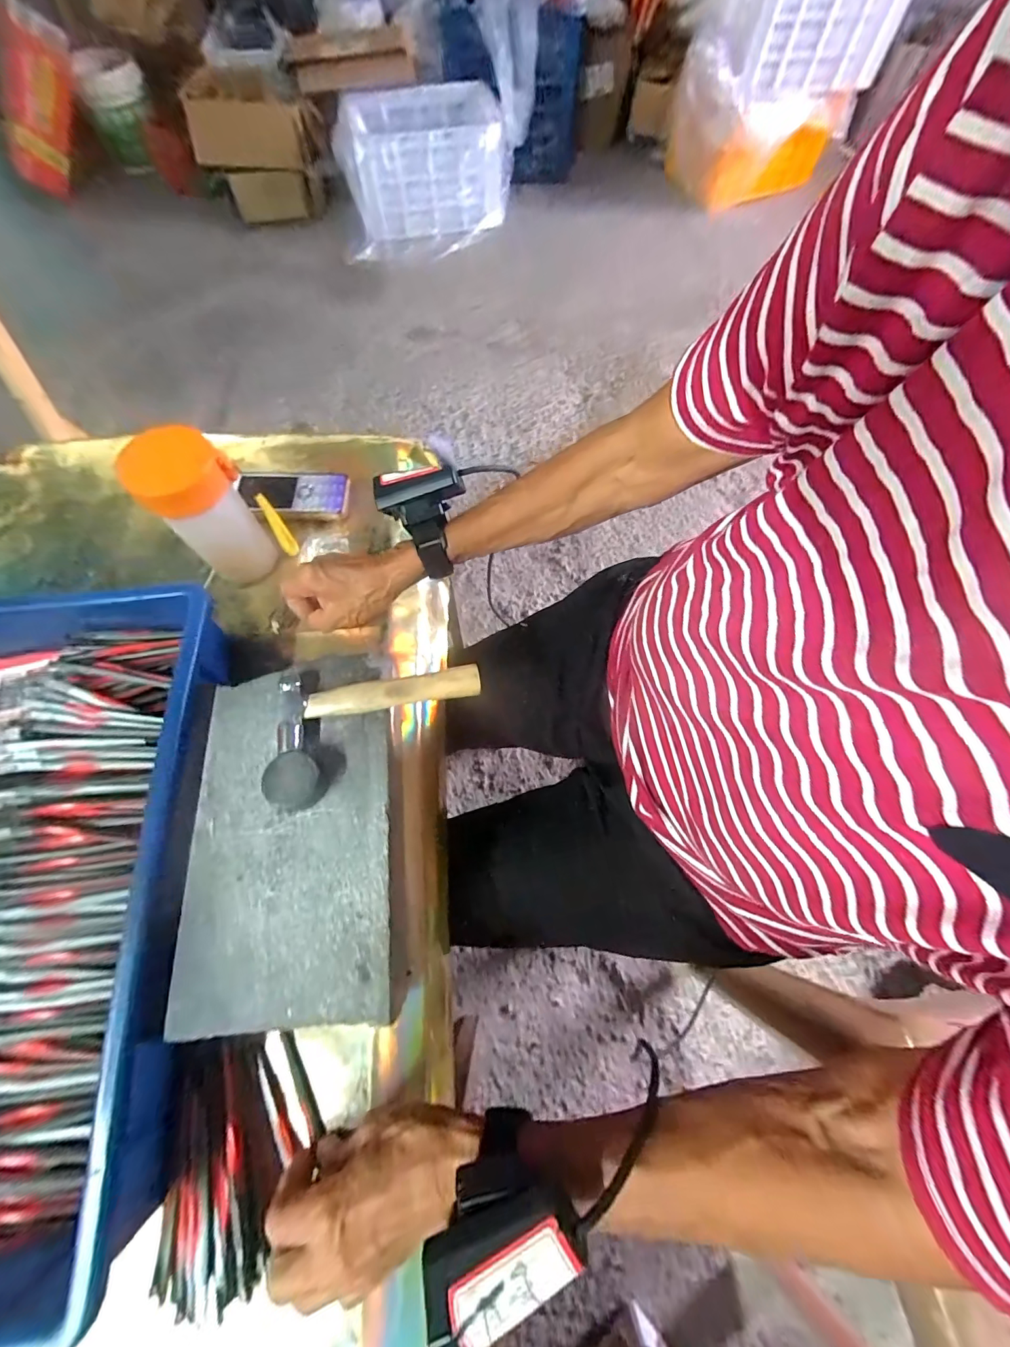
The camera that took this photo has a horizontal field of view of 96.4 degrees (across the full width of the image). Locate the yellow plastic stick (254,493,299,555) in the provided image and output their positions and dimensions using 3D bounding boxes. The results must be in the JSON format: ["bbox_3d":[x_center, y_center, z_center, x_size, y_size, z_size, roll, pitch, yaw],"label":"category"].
[{"bbox_3d":[-0.213,-0.136,0.428,0.014,0.082,0.006,-29,71,-11],"label":"yellow plastic stick"}]

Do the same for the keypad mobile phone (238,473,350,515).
[{"bbox_3d":[-0.227,-0.191,0.484,0.118,0.020,0.045,5,68,2],"label":"keypad mobile phone"}]

